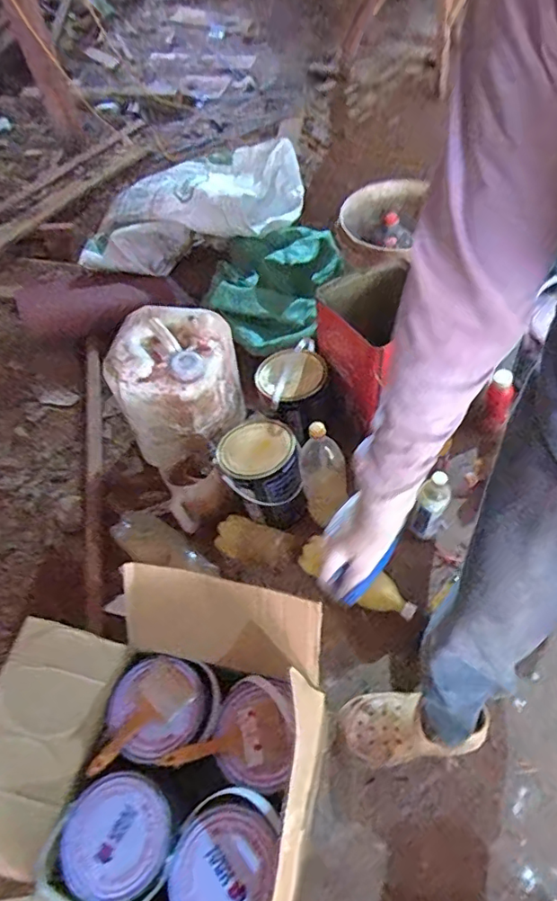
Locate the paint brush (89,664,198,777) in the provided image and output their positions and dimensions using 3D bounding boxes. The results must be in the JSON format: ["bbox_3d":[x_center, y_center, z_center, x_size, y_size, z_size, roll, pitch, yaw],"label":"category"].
[{"bbox_3d":[-0.233,0.432,0.885,0.189,0.011,0.084,-38,60,-19],"label":"paint brush"}]

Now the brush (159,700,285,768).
[{"bbox_3d":[-0.087,0.457,0.843,0.189,0.018,0.077,-17,55,-6],"label":"brush"}]

